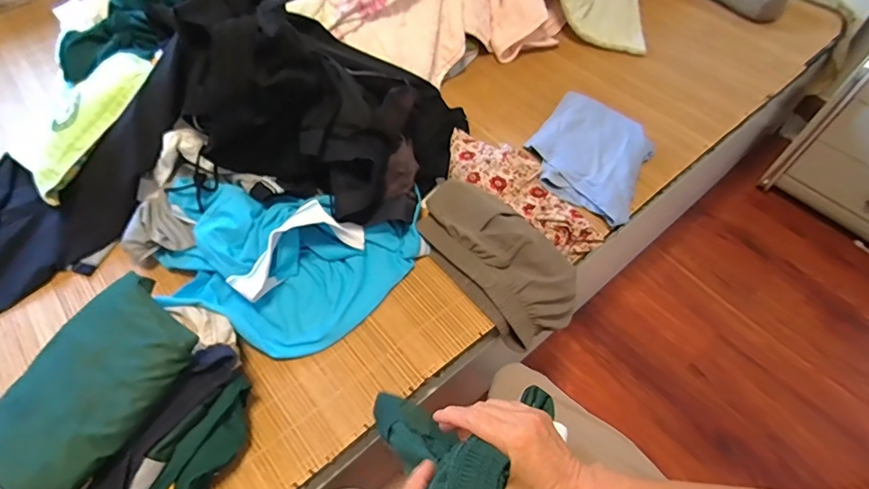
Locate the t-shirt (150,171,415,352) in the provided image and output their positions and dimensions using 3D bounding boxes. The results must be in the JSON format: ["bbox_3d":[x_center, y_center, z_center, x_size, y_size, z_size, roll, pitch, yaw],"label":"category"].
[{"bbox_3d":[-0.246,0.028,0.764,0.408,0.121,0.267,10,57,6],"label":"t-shirt"}]

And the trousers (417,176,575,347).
[{"bbox_3d":[0.112,0.024,0.808,0.162,0.133,0.287,-35,64,-21],"label":"trousers"}]

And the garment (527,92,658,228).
[{"bbox_3d":[0.319,-0.181,0.948,0.240,0.052,0.252,32,62,19],"label":"garment"}]

